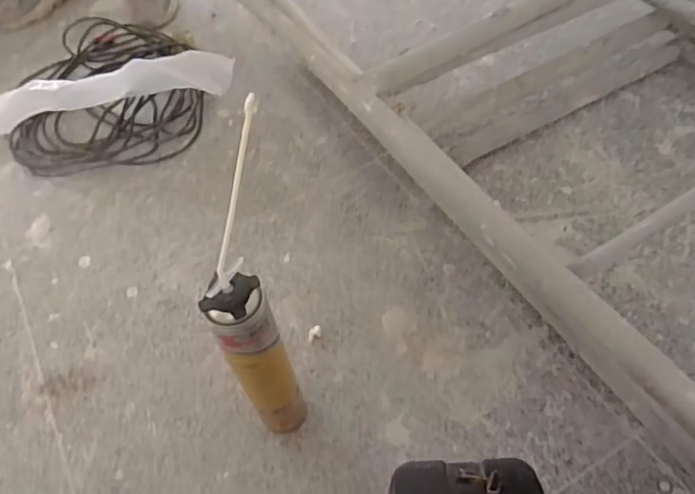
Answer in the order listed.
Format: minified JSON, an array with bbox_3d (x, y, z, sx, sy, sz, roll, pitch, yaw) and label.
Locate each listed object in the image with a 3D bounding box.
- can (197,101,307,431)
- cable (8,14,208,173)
[{"bbox_3d":[-0.097,0.070,0.651,0.058,0.439,0.159,-2,52,8],"label":"can"},{"bbox_3d":[-0.526,-0.357,1.264,0.376,0.053,0.509,-15,53,-6],"label":"cable"}]

